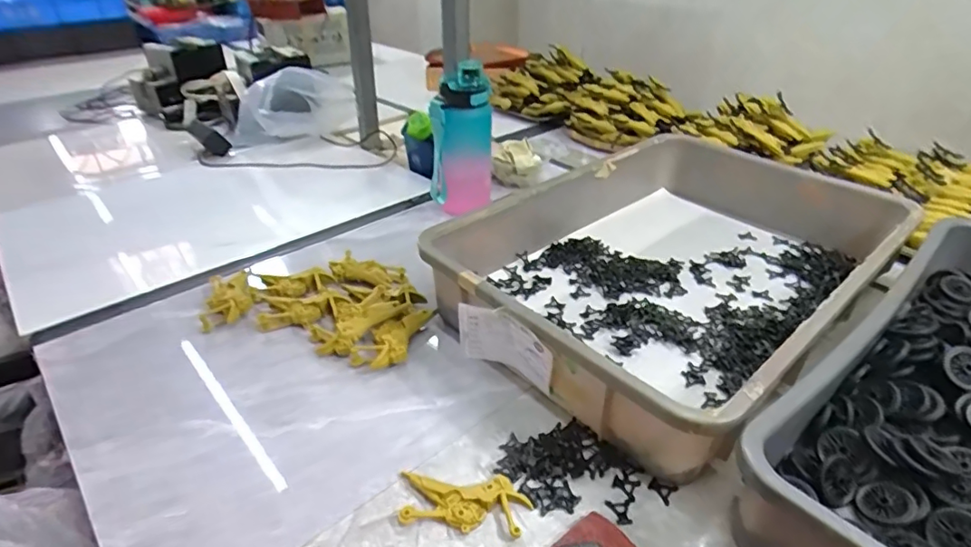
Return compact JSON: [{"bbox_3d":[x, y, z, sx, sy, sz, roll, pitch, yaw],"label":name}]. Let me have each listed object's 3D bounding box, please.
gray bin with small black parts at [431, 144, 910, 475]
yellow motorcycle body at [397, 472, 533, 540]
[{"bbox_3d":[0.228,-0.017,0.654,0.552,0.095,0.361,-26,42,-35],"label":"gray bin with small black parts"},{"bbox_3d":[-0.017,0.179,0.435,0.099,0.015,0.042,4,33,5],"label":"yellow motorcycle body"}]

